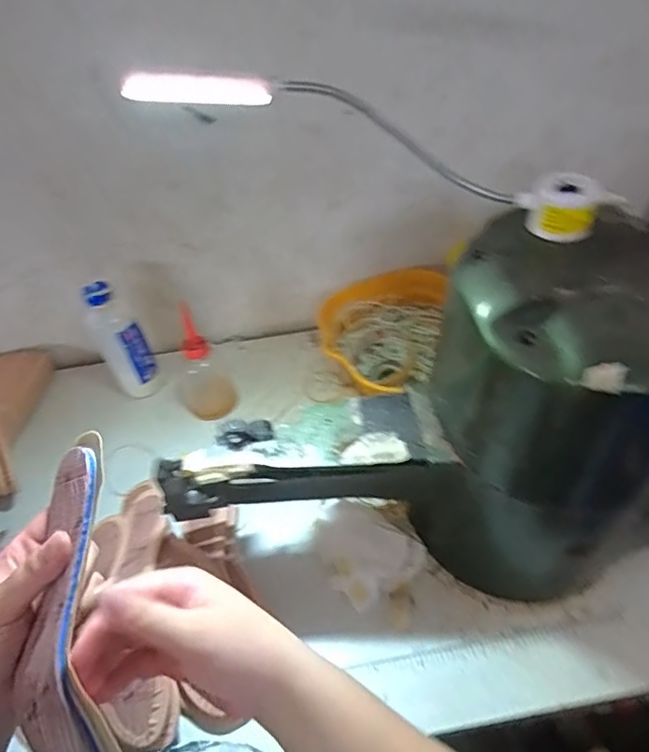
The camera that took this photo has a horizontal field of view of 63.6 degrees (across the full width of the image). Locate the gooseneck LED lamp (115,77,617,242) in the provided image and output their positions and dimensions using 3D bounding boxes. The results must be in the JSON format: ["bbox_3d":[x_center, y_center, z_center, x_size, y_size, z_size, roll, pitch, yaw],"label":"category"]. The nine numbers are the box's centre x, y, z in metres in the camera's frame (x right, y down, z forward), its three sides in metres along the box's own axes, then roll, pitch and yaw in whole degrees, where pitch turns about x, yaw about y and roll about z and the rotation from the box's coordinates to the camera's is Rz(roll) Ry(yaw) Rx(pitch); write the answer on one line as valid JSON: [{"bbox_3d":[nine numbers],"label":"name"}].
[{"bbox_3d":[0.038,-0.153,0.342,0.316,0.045,0.049,13,45,-11],"label":"gooseneck LED lamp"}]

